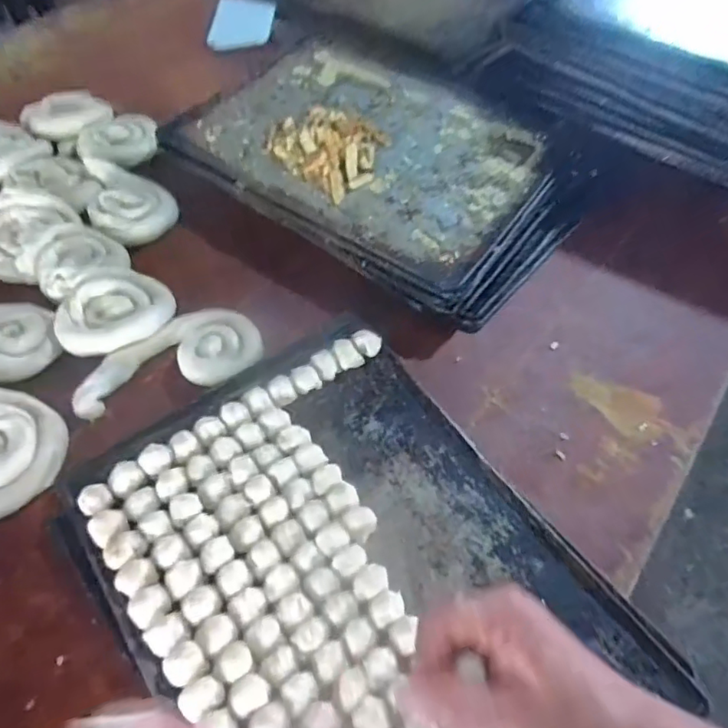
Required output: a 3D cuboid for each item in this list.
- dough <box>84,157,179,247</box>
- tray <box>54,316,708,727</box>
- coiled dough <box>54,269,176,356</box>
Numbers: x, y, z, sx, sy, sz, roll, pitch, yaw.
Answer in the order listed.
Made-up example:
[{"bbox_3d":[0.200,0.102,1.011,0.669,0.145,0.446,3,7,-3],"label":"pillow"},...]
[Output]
[{"bbox_3d":[-0.296,-0.205,0.736,0.102,0.042,0.145,-16,58,-15],"label":"dough"},{"bbox_3d":[-0.006,0.172,0.465,0.331,0.028,0.435,-33,63,-23],"label":"tray"},{"bbox_3d":[-0.273,-0.061,0.629,0.119,0.028,0.090,-26,61,-19],"label":"coiled dough"}]

